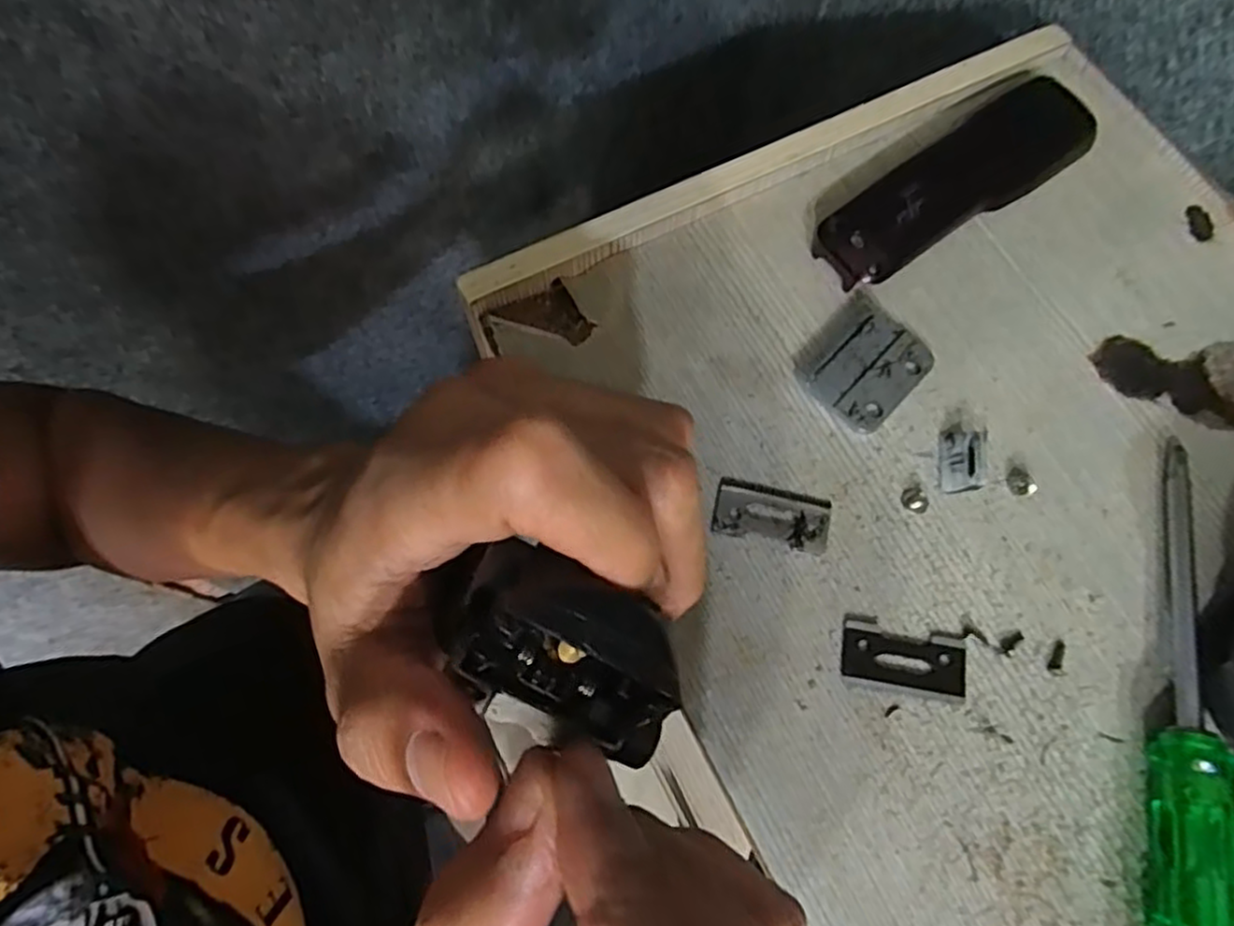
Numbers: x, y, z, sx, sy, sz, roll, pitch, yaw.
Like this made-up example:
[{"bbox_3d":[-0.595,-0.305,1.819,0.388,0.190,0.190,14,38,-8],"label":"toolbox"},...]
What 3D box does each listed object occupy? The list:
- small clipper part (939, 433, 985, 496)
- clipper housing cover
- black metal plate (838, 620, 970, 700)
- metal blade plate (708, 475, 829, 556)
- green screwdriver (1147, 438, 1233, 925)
[{"bbox_3d":[0.123,-0.001,0.254,0.010,0.013,0.023,5,70,2],"label":"small clipper part"},{"bbox_3d":[0.143,-0.117,0.291,0.137,0.017,0.038,-35,74,-12],"label":"clipper housing cover"},{"bbox_3d":[0.095,0.065,0.236,0.039,0.004,0.019,11,71,4],"label":"black metal plate"},{"bbox_3d":[0.055,0.018,0.253,0.040,0.004,0.021,12,71,4],"label":"metal blade plate"},{"bbox_3d":[0.176,0.082,0.218,0.020,0.024,0.184,14,71,5],"label":"green screwdriver"}]

